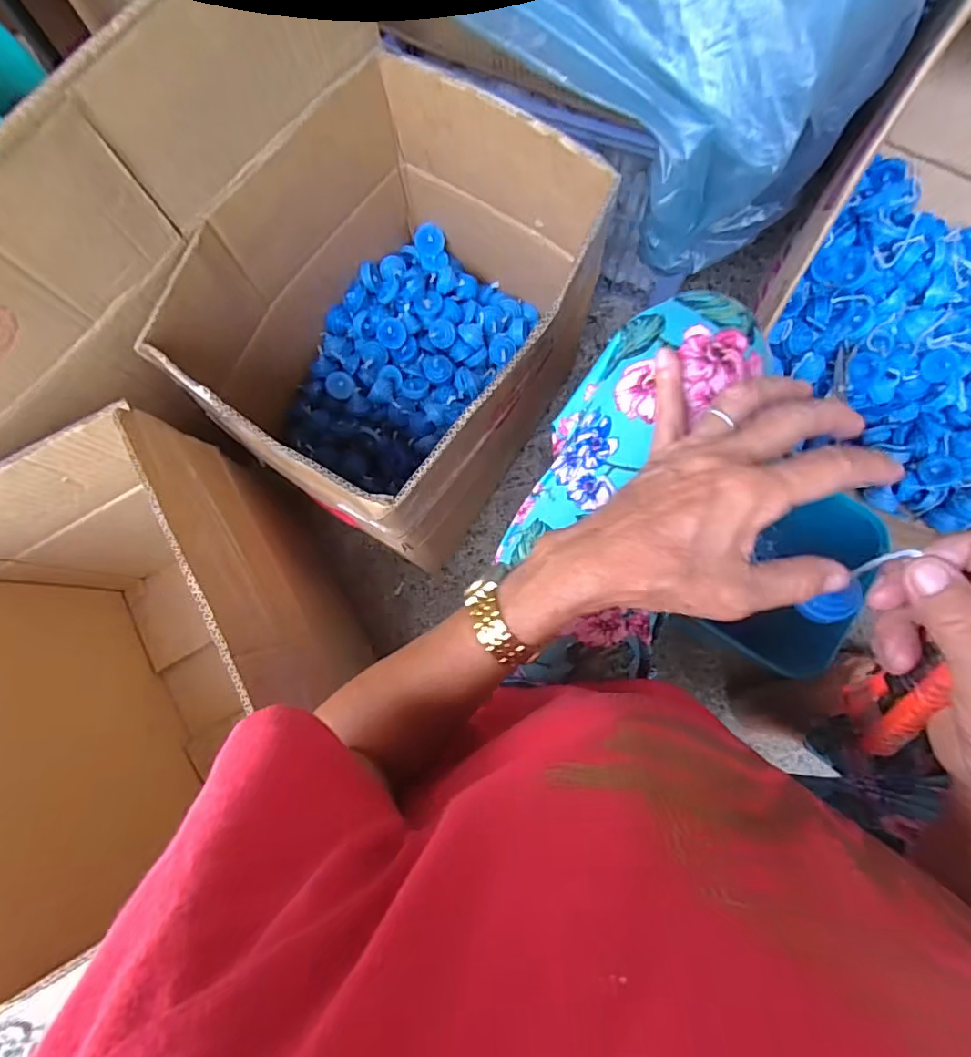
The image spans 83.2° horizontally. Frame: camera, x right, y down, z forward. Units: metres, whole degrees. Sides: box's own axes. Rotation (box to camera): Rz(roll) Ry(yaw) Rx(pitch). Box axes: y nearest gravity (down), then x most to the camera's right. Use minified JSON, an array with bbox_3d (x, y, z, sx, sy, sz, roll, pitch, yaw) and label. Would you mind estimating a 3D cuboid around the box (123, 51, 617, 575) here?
[{"bbox_3d":[-0.083,-0.206,0.576,0.296,0.265,0.357,32,84,6],"label":"box"}]

